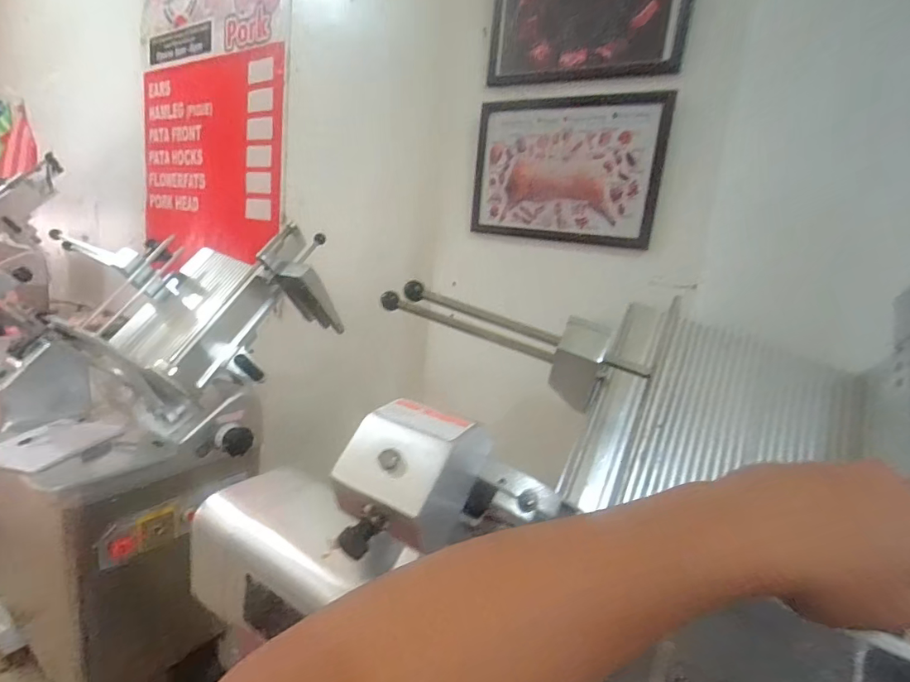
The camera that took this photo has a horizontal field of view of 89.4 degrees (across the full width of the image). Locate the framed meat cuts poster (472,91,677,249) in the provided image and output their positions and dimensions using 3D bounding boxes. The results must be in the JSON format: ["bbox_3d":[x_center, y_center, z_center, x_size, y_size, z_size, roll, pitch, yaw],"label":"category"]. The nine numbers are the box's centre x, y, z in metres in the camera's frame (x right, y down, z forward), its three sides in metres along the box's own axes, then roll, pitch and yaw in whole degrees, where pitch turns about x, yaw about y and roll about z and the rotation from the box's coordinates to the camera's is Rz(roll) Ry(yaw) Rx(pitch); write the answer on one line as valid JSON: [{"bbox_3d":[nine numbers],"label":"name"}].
[{"bbox_3d":[0.195,-0.308,0.835,0.346,0.243,0.031,13,13,35],"label":"framed meat cuts poster"}]

